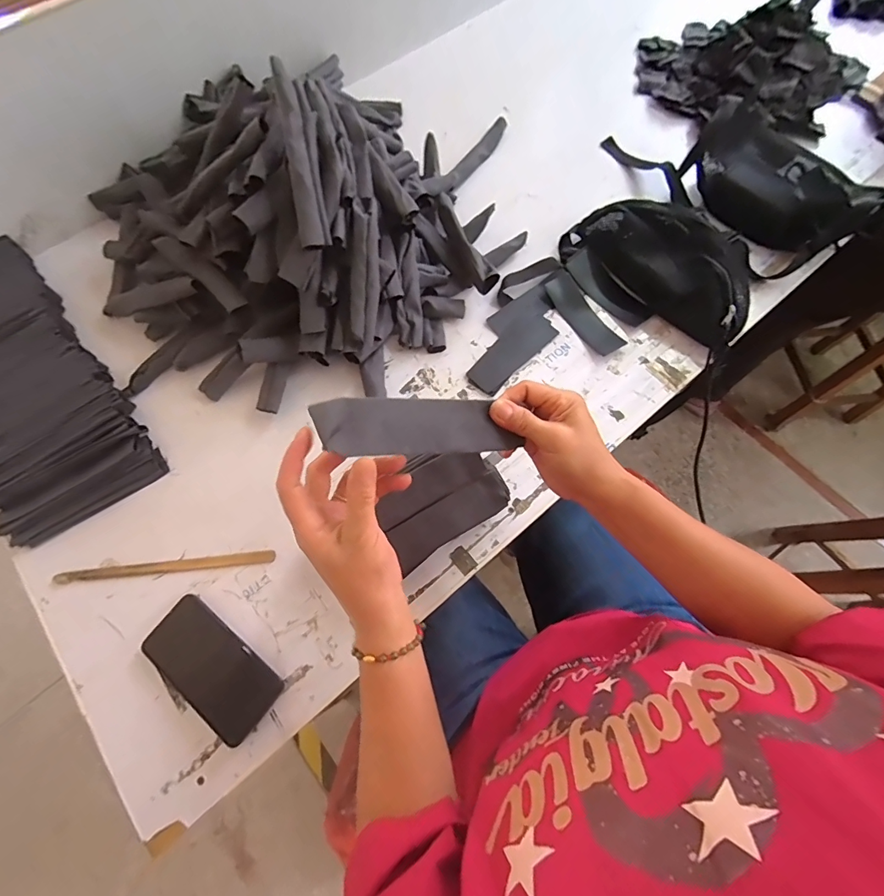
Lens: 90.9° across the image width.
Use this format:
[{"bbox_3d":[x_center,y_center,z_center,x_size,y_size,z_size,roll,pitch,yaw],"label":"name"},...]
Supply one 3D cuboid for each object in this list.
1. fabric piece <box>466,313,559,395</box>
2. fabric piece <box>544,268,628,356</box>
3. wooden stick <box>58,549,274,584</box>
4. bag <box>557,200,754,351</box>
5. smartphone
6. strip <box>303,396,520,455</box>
[{"bbox_3d":[0.103,-0.142,0.644,0.153,0.004,0.055,-43,74,-13],"label":"fabric piece"},{"bbox_3d":[0.214,-0.201,0.653,0.048,0.022,0.146,-32,71,-10],"label":"fabric piece"},{"bbox_3d":[-0.342,0.148,0.540,0.267,0.004,0.016,-6,69,0],"label":"wooden stick"},{"bbox_3d":[0.330,-0.287,0.650,0.283,0.084,0.158,32,74,13],"label":"bag"},{"bbox_3d":[-0.259,0.245,0.490,0.158,0.012,0.077,36,75,14],"label":"smartphone"},{"bbox_3d":[-0.015,-0.017,0.349,0.167,0.007,0.043,-2,92,-25],"label":"strip"}]

